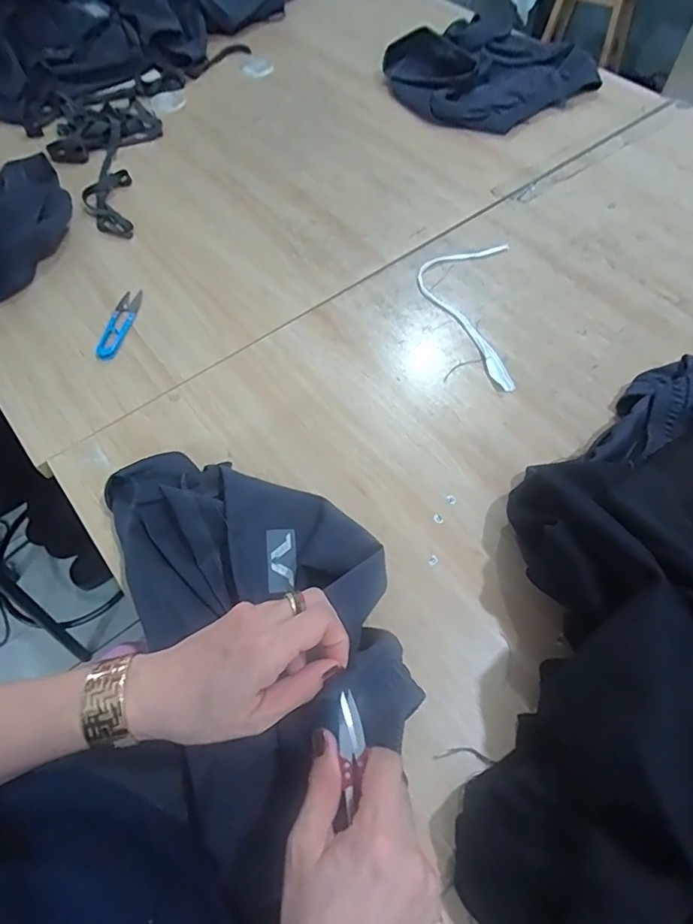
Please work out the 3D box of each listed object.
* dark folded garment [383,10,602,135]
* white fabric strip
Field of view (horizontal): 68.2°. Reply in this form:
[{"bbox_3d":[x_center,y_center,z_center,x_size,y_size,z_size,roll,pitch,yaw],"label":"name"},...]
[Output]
[{"bbox_3d":[0.269,-0.718,0.932,0.340,0.071,0.269,-30,65,-16],"label":"dark folded garment"},{"bbox_3d":[0.153,-0.202,0.669,0.120,0.007,0.258,6,61,3],"label":"white fabric strip"}]

